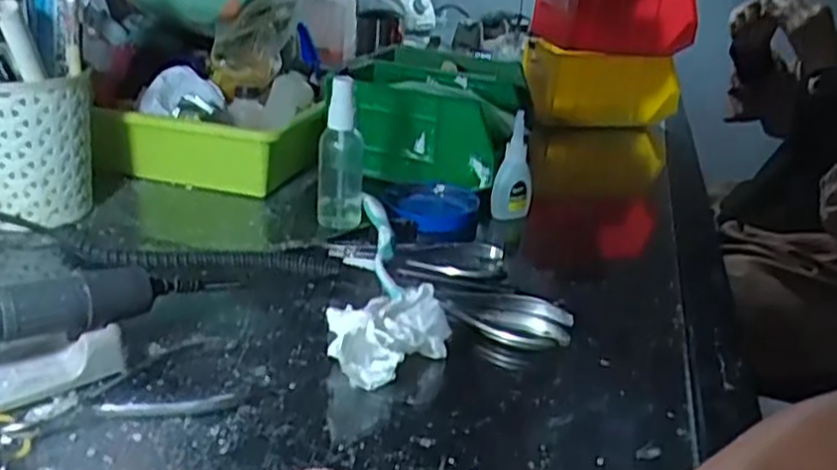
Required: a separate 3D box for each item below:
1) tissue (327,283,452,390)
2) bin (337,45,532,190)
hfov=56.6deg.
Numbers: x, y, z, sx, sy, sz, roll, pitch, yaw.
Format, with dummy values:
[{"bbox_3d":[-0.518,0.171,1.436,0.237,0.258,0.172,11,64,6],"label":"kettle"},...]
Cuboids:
[{"bbox_3d":[-0.018,0.056,0.432,0.068,0.034,0.044,-4,25,-21],"label":"tissue"},{"bbox_3d":[0.017,-0.130,0.797,0.169,0.087,0.253,9,24,8],"label":"bin"}]

